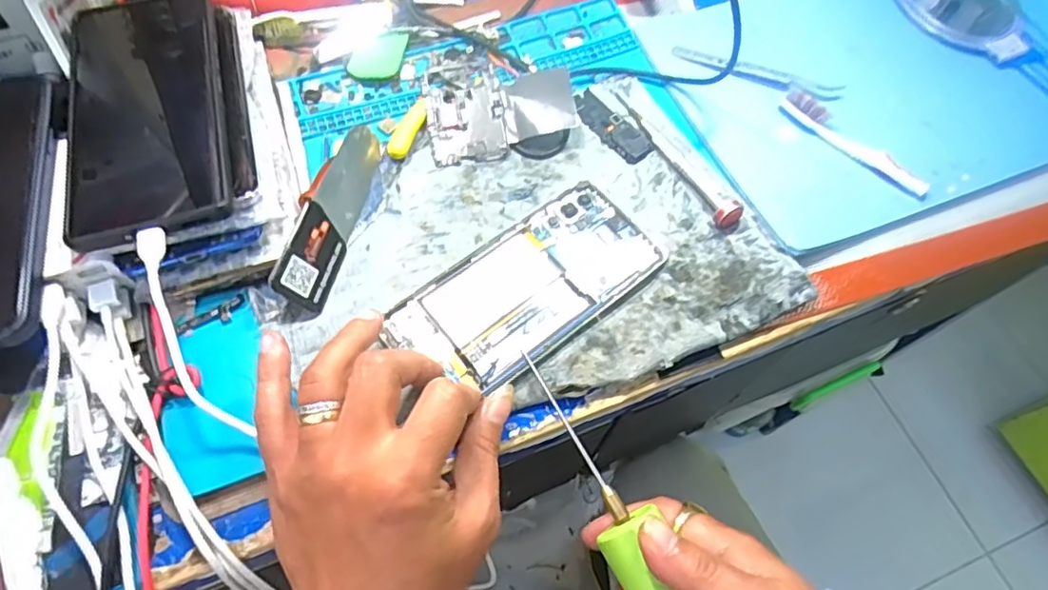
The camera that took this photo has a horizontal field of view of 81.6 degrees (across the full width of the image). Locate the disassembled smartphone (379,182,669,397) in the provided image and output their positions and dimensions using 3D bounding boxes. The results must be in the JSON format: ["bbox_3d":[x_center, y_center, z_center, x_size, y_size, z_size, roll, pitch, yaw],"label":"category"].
[{"bbox_3d":[0.004,-0.005,0.341,0.148,0.010,0.072,-35,70,-19],"label":"disassembled smartphone"}]

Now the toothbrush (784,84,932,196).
[{"bbox_3d":[0.209,-0.096,0.388,0.013,0.021,0.102,-40,72,-21],"label":"toothbrush"}]

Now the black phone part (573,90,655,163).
[{"bbox_3d":[0.057,-0.111,0.399,0.021,0.006,0.065,-34,69,-19],"label":"black phone part"}]

